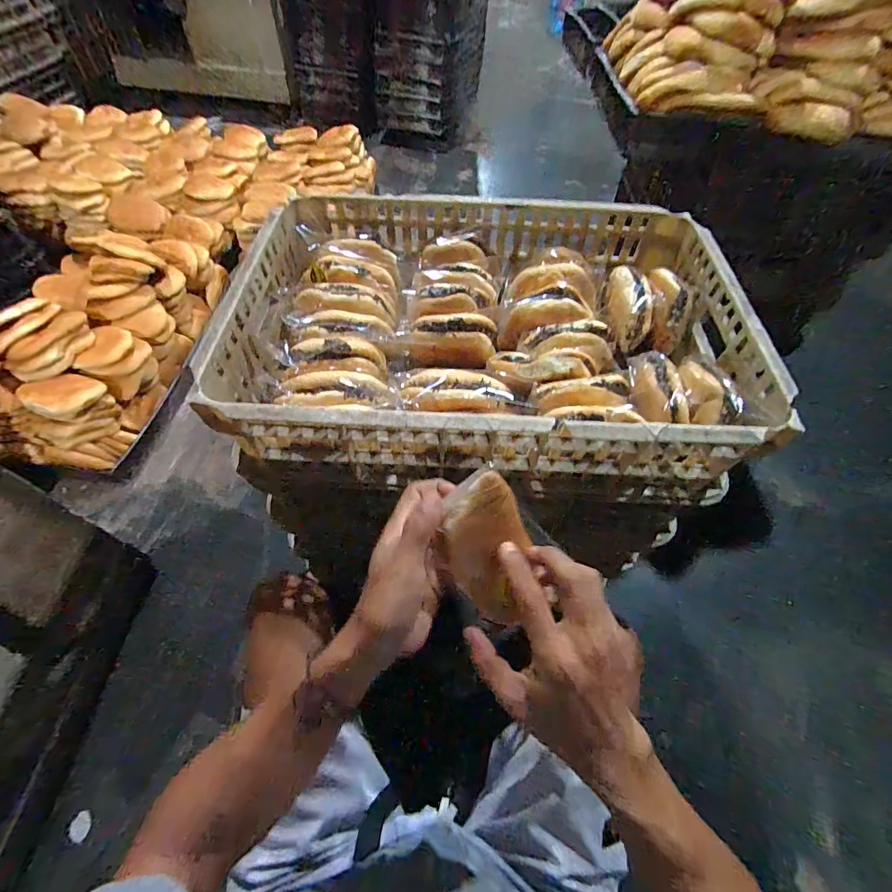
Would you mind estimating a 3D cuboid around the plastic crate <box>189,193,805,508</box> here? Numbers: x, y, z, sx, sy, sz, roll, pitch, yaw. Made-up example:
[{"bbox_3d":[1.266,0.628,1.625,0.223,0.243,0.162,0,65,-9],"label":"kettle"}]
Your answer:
[{"bbox_3d":[0.053,-0.155,0.550,0.595,0.124,0.416,3,56,0],"label":"plastic crate"}]

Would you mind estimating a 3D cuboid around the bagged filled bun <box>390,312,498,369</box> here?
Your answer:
[{"bbox_3d":[0.007,-0.143,0.570,0.127,0.053,0.054,5,56,1],"label":"bagged filled bun"}]

